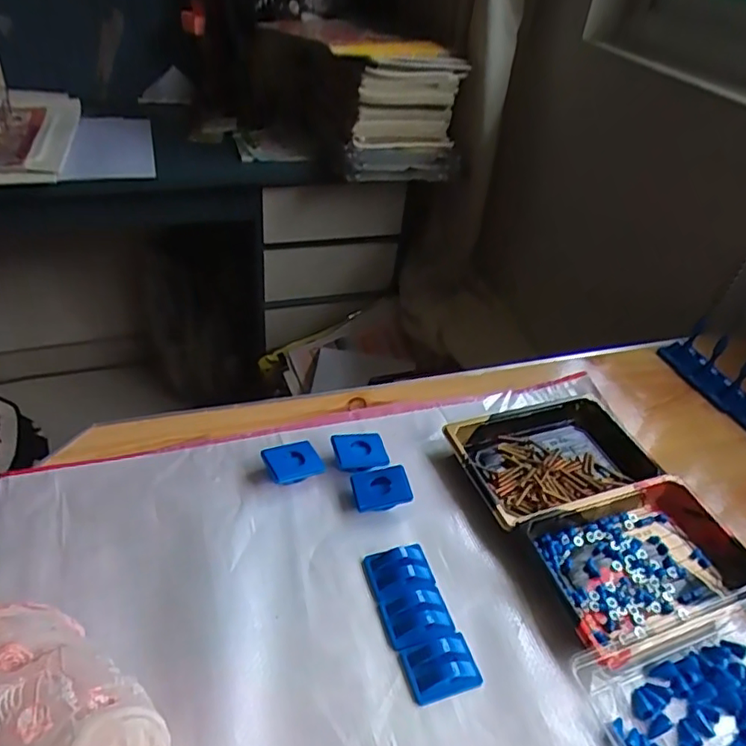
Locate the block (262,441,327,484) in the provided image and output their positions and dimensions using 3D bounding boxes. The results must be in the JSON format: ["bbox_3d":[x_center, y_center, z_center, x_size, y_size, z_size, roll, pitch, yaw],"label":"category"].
[{"bbox_3d":[-0.064,0.073,0.466,0.042,0.016,0.032,-12,43,-22],"label":"block"}]

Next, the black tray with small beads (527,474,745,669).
[{"bbox_3d":[0.198,0.136,0.426,0.167,0.024,0.109,-11,43,-22],"label":"black tray with small beads"}]

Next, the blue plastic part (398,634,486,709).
[{"bbox_3d":[0.043,0.181,0.362,0.044,0.012,0.033,-9,42,-19],"label":"blue plastic part"}]

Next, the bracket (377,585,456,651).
[{"bbox_3d":[0.031,0.160,0.383,0.044,0.011,0.035,-8,42,-19],"label":"bracket"}]

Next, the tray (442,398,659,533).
[{"bbox_3d":[0.155,0.070,0.502,0.166,0.018,0.107,-12,43,-22],"label":"tray"}]

